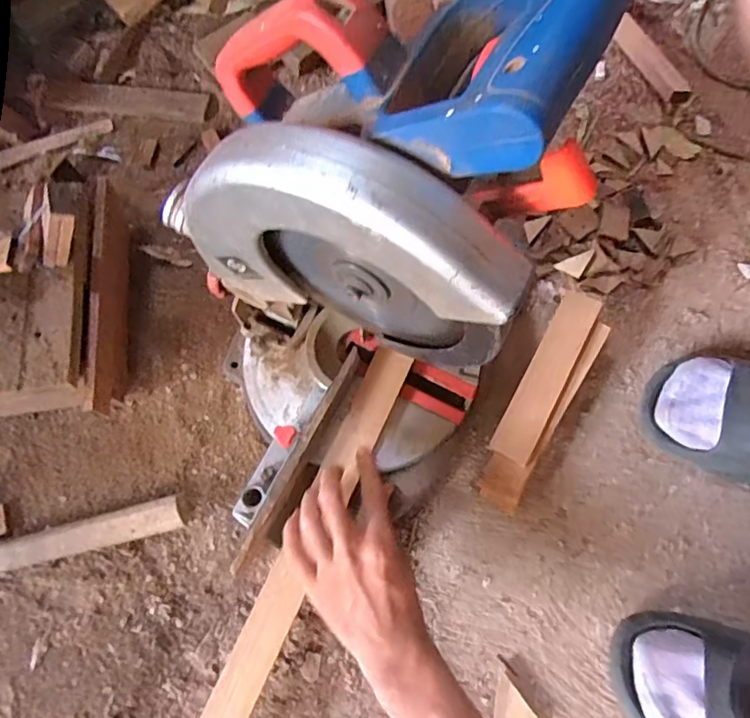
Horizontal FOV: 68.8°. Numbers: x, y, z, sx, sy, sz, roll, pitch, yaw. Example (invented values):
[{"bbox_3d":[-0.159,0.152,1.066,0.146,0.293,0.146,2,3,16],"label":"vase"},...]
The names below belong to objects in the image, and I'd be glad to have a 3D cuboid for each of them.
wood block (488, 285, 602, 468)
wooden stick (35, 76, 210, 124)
[{"bbox_3d":[0.160,0.017,0.513,0.036,0.005,0.167,28,76,10],"label":"wood block"},{"bbox_3d":[-0.299,-0.315,0.662,0.203,0.014,0.046,7,73,4],"label":"wooden stick"}]

